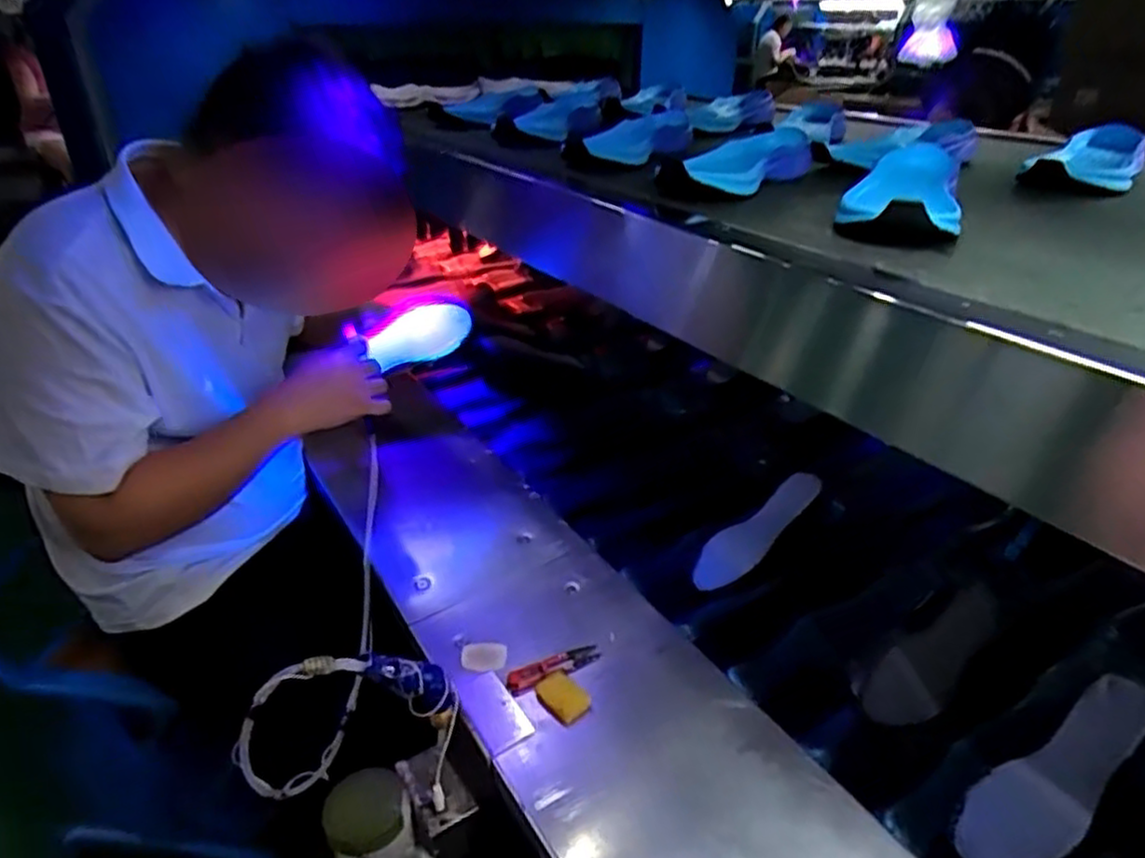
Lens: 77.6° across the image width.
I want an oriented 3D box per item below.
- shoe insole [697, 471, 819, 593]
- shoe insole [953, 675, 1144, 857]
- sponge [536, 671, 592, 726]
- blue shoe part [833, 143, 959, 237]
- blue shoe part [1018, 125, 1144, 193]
[{"bbox_3d":[0.238,0.131,0.916,0.212,0.020,0.058,-38,41,-13],"label":"shoe insole"},{"bbox_3d":[0.428,0.300,0.619,0.221,0.018,0.068,-34,39,-12],"label":"shoe insole"},{"bbox_3d":[-0.007,0.255,0.681,0.038,0.010,0.049,-26,40,-38],"label":"sponge"},{"bbox_3d":[0.290,-0.206,0.625,0.094,0.049,0.253,13,33,18],"label":"blue shoe part"},{"bbox_3d":[0.580,-0.298,0.794,0.091,0.059,0.253,24,38,33],"label":"blue shoe part"}]

